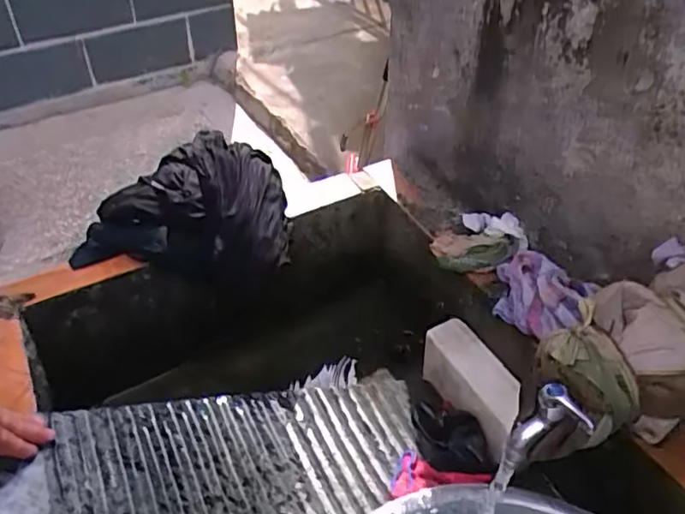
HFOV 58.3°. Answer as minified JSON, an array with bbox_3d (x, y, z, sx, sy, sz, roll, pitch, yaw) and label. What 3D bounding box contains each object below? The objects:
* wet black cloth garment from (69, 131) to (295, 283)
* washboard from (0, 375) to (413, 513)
[{"bbox_3d":[-0.211,-0.065,0.884,0.292,0.166,0.178,9,43,9],"label":"wet black cloth garment"},{"bbox_3d":[-0.135,0.240,0.689,0.611,0.026,0.207,-1,36,-41],"label":"washboard"}]

